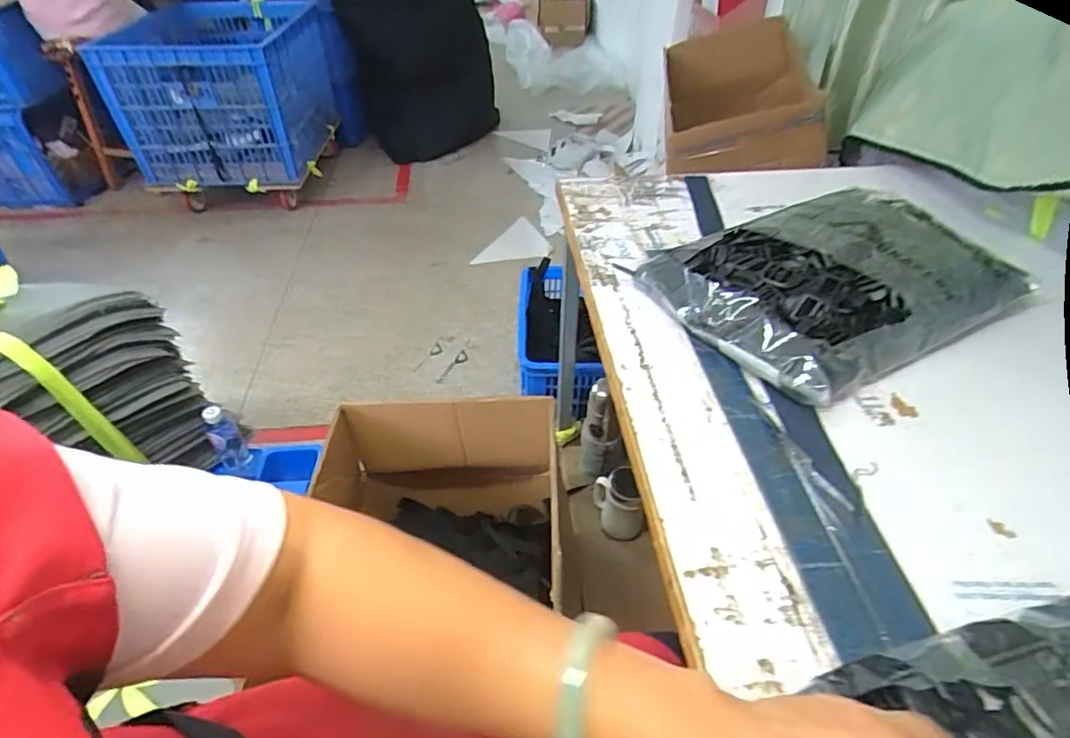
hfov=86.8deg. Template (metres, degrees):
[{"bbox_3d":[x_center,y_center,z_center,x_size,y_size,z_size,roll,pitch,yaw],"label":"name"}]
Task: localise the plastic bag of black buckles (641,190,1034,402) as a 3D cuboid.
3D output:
[{"bbox_3d":[0.334,-0.105,0.645,0.359,0.066,0.261,-22,45,-21],"label":"plastic bag of black buckles"}]

